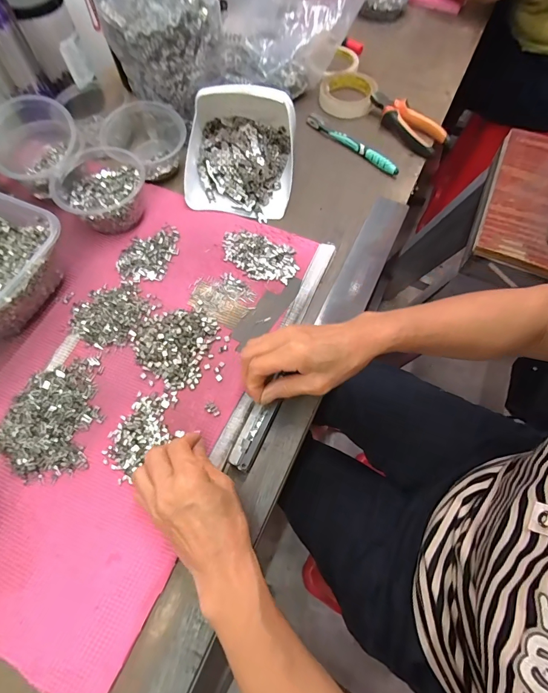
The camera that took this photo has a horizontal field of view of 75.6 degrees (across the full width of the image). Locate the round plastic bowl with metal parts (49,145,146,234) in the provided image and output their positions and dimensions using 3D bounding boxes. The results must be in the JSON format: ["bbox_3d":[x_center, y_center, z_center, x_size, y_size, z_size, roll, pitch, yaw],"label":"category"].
[{"bbox_3d":[-0.231,-0.211,0.480,0.114,0.054,0.112,0,65,1],"label":"round plastic bowl with metal parts"}]

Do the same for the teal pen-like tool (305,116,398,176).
[{"bbox_3d":[0.124,-0.326,0.561,0.180,0.015,0.013,41,72,17],"label":"teal pen-like tool"}]

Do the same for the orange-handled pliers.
[{"bbox_3d":[0.210,-0.364,0.576,0.056,0.033,0.147,-41,71,-16],"label":"orange-handled pliers"}]

